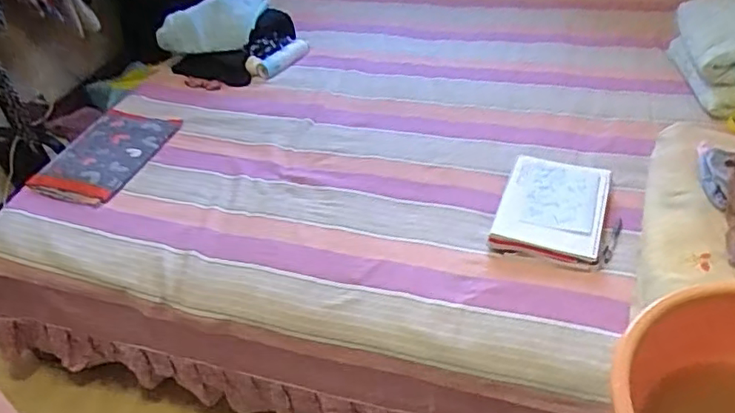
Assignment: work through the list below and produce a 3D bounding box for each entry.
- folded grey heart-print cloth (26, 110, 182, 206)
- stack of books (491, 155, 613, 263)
[{"bbox_3d":[-0.767,-0.155,1.703,0.285,0.047,0.435,6,42,13],"label":"folded grey heart-print cloth"},{"bbox_3d":[0.409,-0.007,1.297,0.217,0.032,0.289,11,52,20],"label":"stack of books"}]

